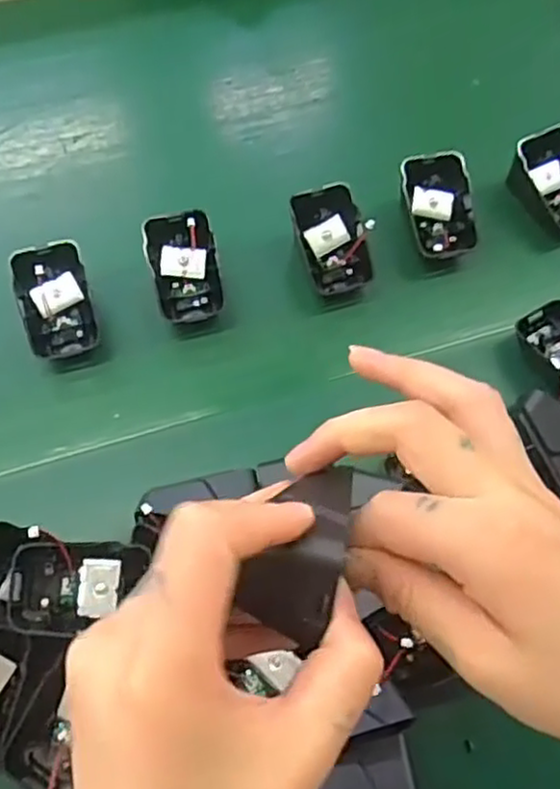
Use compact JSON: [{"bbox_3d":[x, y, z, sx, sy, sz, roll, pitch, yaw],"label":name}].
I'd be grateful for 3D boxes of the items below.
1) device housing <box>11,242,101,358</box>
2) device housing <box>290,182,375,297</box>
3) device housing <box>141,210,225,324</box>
[{"bbox_3d":[-0.139,-0.059,0.437,0.046,0.019,0.070,-7,97,-16],"label":"device housing"},{"bbox_3d":[0.036,-0.100,0.464,0.046,0.041,0.066,-18,69,-11],"label":"device housing"},{"bbox_3d":[-0.061,-0.081,0.454,0.047,0.043,0.065,-15,68,-10],"label":"device housing"}]

